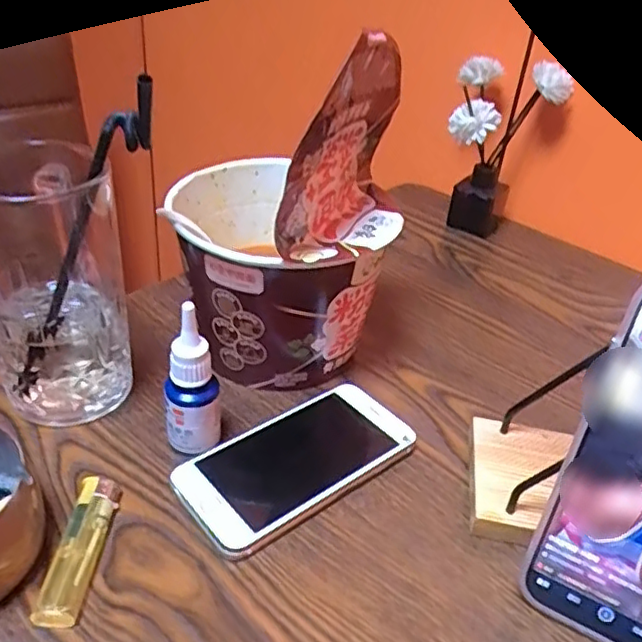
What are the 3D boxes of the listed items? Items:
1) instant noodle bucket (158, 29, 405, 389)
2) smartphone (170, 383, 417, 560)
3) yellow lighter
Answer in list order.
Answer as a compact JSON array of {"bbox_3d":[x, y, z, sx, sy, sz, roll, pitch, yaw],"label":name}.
[{"bbox_3d":[-0.025,-0.069,0.406,0.136,0.201,0.133,4,35,-3],"label":"instant noodle bucket"},{"bbox_3d":[-0.014,0.079,0.367,0.133,0.014,0.067,-21,43,-33],"label":"smartphone"},{"bbox_3d":[-0.117,0.109,0.310,0.019,0.010,0.077,5,35,-1],"label":"yellow lighter"}]

